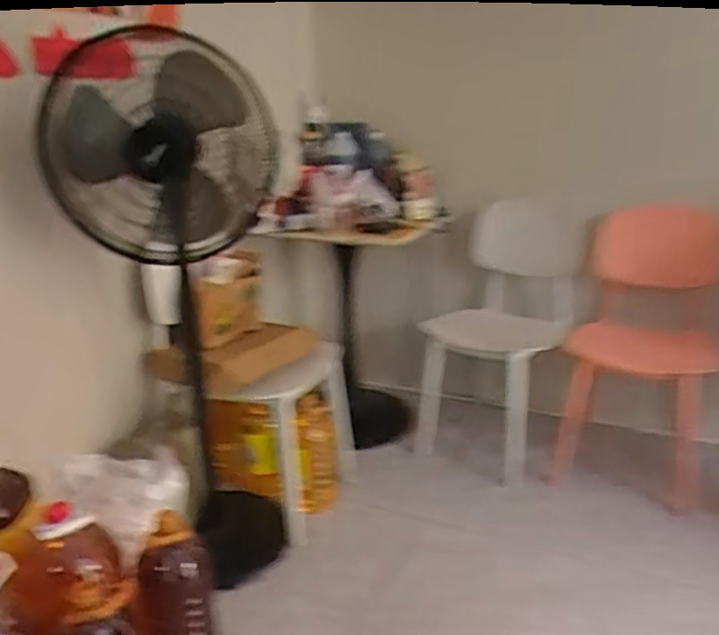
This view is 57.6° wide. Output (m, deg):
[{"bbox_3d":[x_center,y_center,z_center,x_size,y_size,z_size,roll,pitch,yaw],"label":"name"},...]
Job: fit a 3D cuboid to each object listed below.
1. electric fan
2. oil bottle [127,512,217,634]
[{"bbox_3d":[-0.448,0.030,1.615,0.439,1.258,0.376,-9,22,-20],"label":"electric fan"},{"bbox_3d":[-0.402,0.588,1.393,0.168,0.352,0.164,-9,22,-20],"label":"oil bottle"}]

